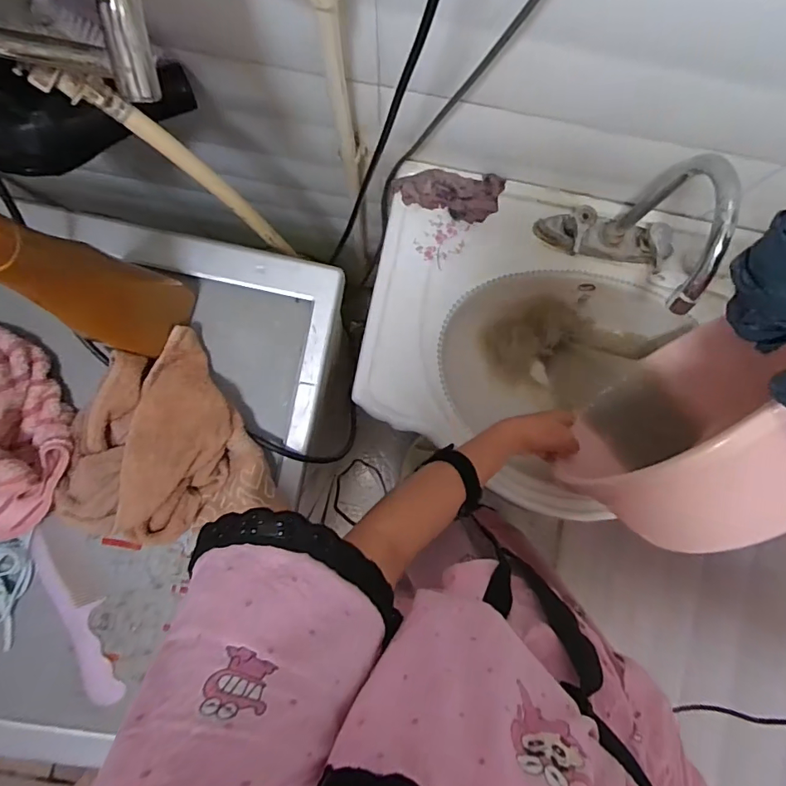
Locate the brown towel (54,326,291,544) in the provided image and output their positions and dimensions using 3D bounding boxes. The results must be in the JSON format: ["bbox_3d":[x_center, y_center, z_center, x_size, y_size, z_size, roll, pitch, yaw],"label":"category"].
[{"bbox_3d":[-0.234,0.063,0.472,0.184,0.070,0.201,-27,89,-2],"label":"brown towel"}]

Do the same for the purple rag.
[{"bbox_3d":[0.076,-0.267,0.649,0.144,0.036,0.058,2,89,-1],"label":"purple rag"}]

